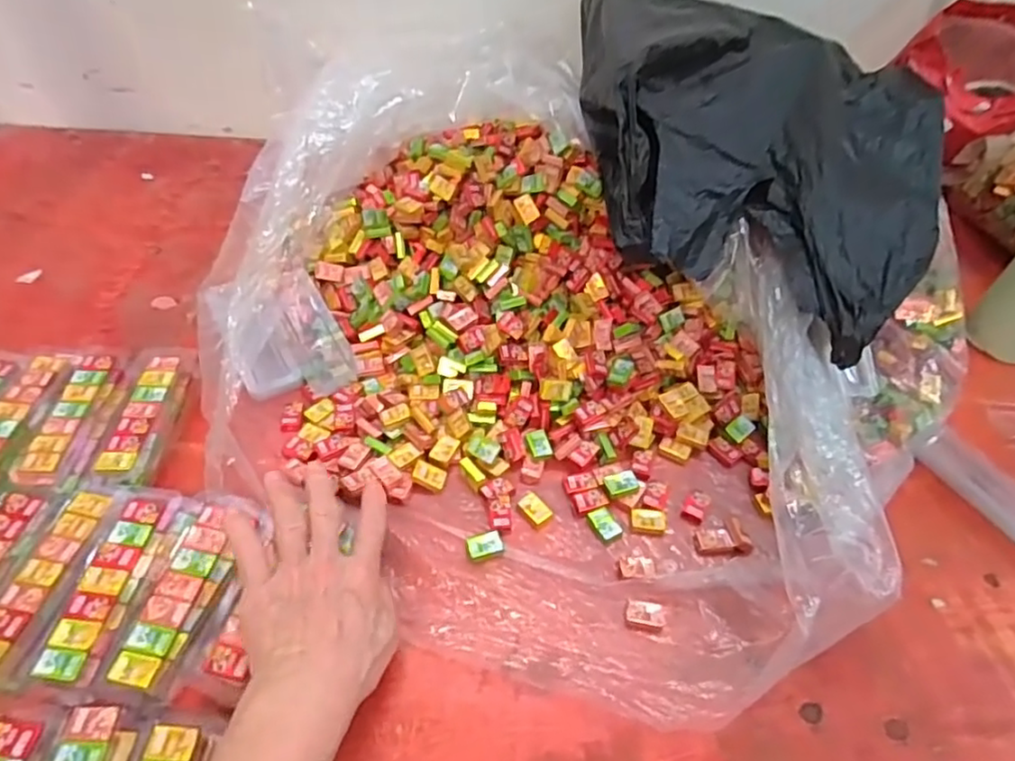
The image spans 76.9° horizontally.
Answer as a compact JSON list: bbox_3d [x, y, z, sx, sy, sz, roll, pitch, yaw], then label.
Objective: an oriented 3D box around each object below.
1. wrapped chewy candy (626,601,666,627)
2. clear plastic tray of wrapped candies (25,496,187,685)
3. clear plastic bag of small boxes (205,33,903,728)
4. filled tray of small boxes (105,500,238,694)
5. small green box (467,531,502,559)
[{"bbox_3d":[0.095,0.159,0.438,0.025,0.005,0.015,14,48,11],"label":"wrapped chewy candy"},{"bbox_3d":[-0.255,0.129,0.416,0.047,0.011,0.125,2,47,0],"label":"clear plastic tray of wrapped candies"},{"bbox_3d":[0.004,-0.035,0.506,0.426,0.173,0.589,-29,55,-26],"label":"clear plastic bag of small boxes"},{"bbox_3d":[-0.212,0.133,0.417,0.050,0.016,0.129,8,48,5],"label":"filled tray of small boxes"},{"bbox_3d":[-0.016,0.120,0.466,0.025,0.004,0.016,-14,62,-4],"label":"small green box"}]

